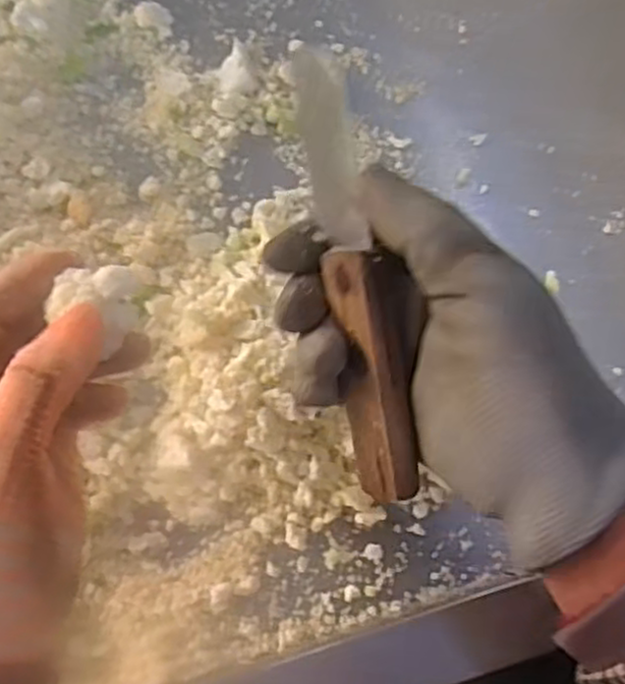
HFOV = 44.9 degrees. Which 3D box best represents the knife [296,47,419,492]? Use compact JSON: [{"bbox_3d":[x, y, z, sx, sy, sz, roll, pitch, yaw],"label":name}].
[{"bbox_3d":[0.017,-0.022,0.280,0.022,0.025,0.167,-12,96,-6],"label":"knife"}]

